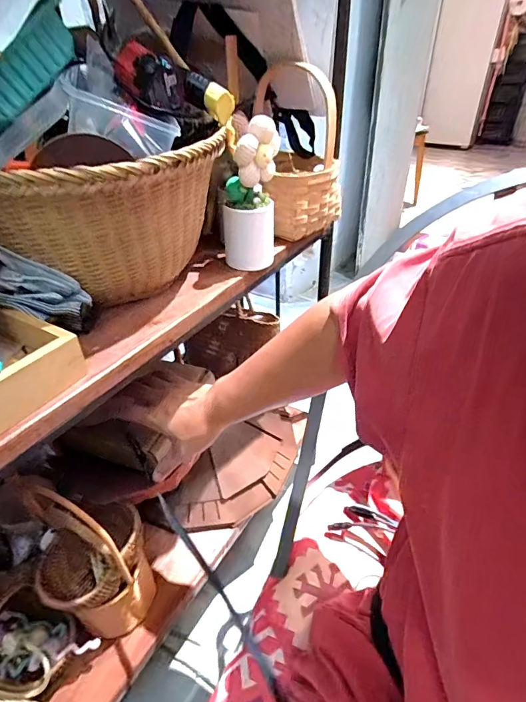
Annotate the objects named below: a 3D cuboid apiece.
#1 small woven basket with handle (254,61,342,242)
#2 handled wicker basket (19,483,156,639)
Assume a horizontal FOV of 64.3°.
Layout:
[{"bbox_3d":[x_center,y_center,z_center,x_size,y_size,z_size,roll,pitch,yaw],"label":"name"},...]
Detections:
[{"bbox_3d":[0.058,-0.294,0.621,0.125,0.208,0.164,-3,37,-3],"label":"small woven basket with handle"},{"bbox_3d":[-0.244,0.302,0.598,0.143,0.282,0.122,-11,38,-13],"label":"handled wicker basket"}]

